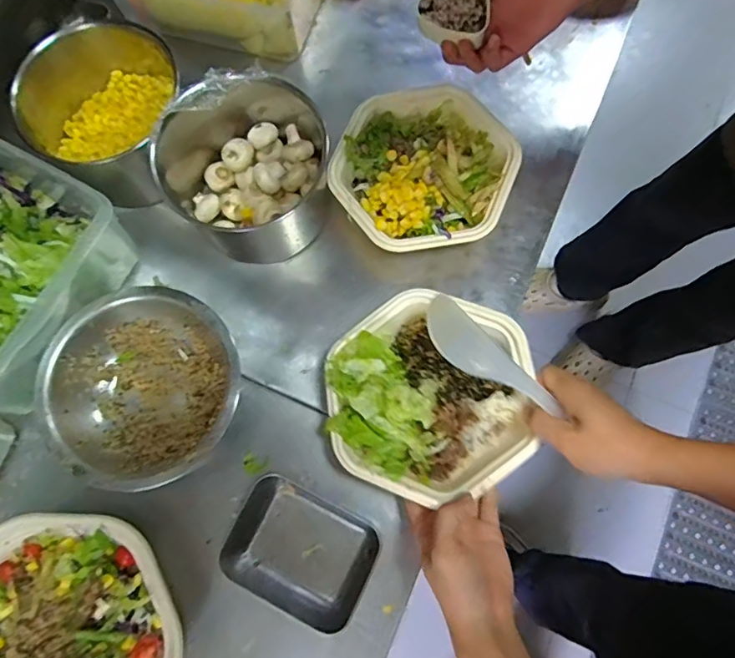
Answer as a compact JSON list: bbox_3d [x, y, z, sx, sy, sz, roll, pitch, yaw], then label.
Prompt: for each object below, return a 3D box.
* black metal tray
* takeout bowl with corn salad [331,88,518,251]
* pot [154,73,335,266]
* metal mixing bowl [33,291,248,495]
[{"bbox_3d":[-0.065,0.212,0.509,0.137,0.037,0.097,26,77,8],"label":"black metal tray"},{"bbox_3d":[0.063,-0.177,0.590,0.188,0.062,0.200,0,75,1],"label":"takeout bowl with corn salad"},{"bbox_3d":[-0.136,-0.179,0.580,0.167,0.125,0.171,0,75,1],"label":"pot"},{"bbox_3d":[-0.224,0.058,0.544,0.187,0.053,0.191,0,75,1],"label":"metal mixing bowl"}]

